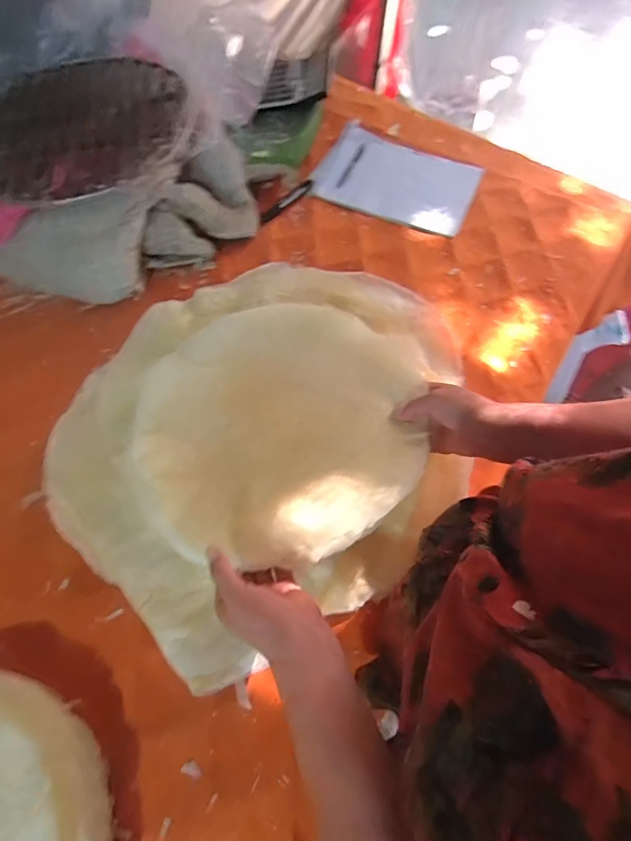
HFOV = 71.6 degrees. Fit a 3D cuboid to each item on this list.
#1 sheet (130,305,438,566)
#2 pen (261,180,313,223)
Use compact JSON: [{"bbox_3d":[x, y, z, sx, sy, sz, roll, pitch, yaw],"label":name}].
[{"bbox_3d":[-0.050,-0.011,0.536,0.346,0.081,0.345,8,66,0],"label":"sheet"},{"bbox_3d":[-0.054,-0.409,0.814,0.018,0.014,0.139,42,70,14],"label":"pen"}]

